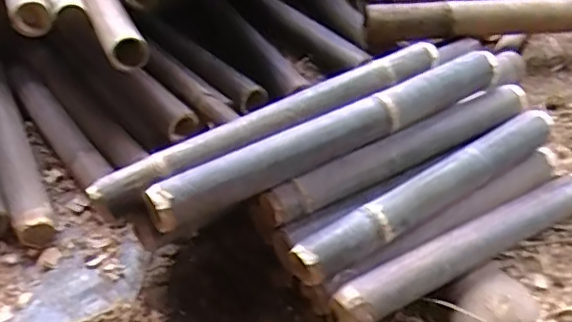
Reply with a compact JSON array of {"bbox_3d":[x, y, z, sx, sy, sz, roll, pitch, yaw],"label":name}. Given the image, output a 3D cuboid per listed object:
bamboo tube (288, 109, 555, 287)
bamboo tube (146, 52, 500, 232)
[{"bbox_3d":[0.214,0.038,0.808,0.474,0.048,0.055,-26,45,-23],"label":"bamboo tube"},{"bbox_3d":[0.085,-0.047,0.820,0.596,0.048,0.060,-25,45,-23],"label":"bamboo tube"}]

